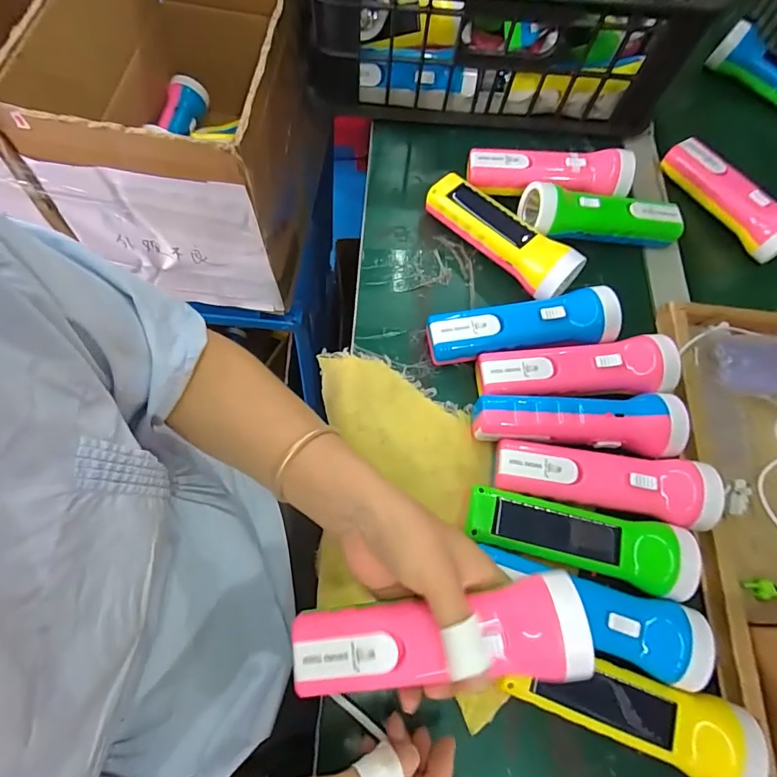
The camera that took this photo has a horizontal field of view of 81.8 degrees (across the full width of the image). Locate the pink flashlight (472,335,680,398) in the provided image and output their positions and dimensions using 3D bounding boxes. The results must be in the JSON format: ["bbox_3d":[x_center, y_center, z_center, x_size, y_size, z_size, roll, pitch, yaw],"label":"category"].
[{"bbox_3d":[0.158,-0.017,0.388,0.168,0.041,0.049,0,70,-7],"label":"pink flashlight"}]

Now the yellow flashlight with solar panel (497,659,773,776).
[{"bbox_3d":[0.158,0.210,0.302,0.161,0.045,0.051,24,69,2],"label":"yellow flashlight with solar panel"}]

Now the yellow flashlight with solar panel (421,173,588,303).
[{"bbox_3d":[0.106,-0.148,0.430,0.162,0.050,0.048,44,71,9],"label":"yellow flashlight with solar panel"}]

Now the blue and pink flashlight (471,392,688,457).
[{"bbox_3d":[0.153,0.030,0.367,0.167,0.045,0.049,2,70,-7],"label":"blue and pink flashlight"}]

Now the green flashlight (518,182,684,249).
[{"bbox_3d":[0.214,-0.169,0.450,0.161,0.040,0.050,2,70,-7],"label":"green flashlight"}]

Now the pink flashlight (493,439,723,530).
[{"bbox_3d":[0.165,0.075,0.353,0.165,0.044,0.050,9,69,-4],"label":"pink flashlight"}]

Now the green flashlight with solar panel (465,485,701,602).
[{"bbox_3d":[0.140,0.111,0.338,0.163,0.043,0.050,17,69,-1],"label":"green flashlight with solar panel"}]

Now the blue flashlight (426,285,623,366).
[{"bbox_3d":[0.117,-0.055,0.400,0.165,0.045,0.050,-3,70,-8],"label":"blue flashlight"}]

